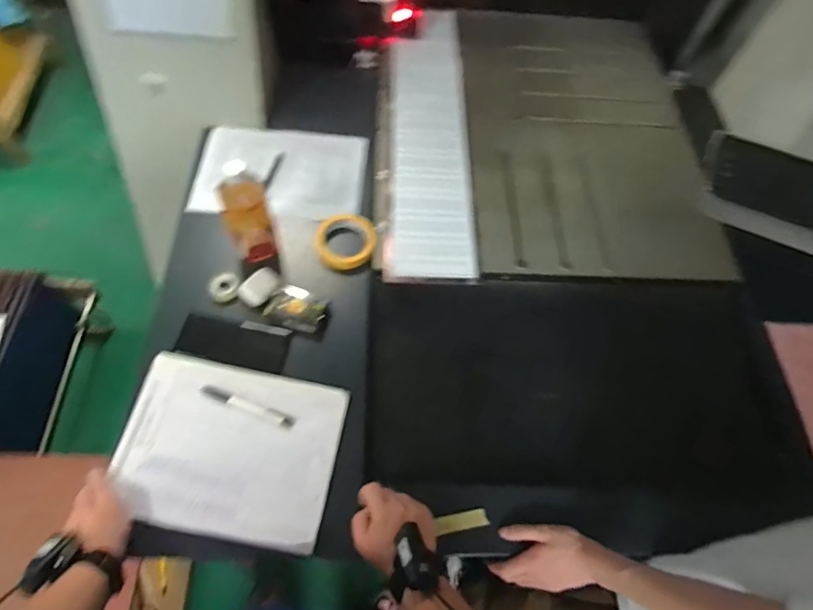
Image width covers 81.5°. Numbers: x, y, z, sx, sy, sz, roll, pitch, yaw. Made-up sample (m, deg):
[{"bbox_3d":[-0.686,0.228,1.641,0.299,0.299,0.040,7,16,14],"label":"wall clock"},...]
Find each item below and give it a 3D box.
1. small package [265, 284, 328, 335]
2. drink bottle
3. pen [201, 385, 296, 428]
[{"bbox_3d":[-0.168,0.004,0.738,0.083,0.025,0.070,18,63,7],"label":"small package"},{"bbox_3d":[-0.239,-0.128,0.715,0.070,0.170,0.085,-16,64,-10],"label":"drink bottle"},{"bbox_3d":[-0.226,0.141,0.667,0.140,0.011,0.013,19,63,8],"label":"pen"}]

